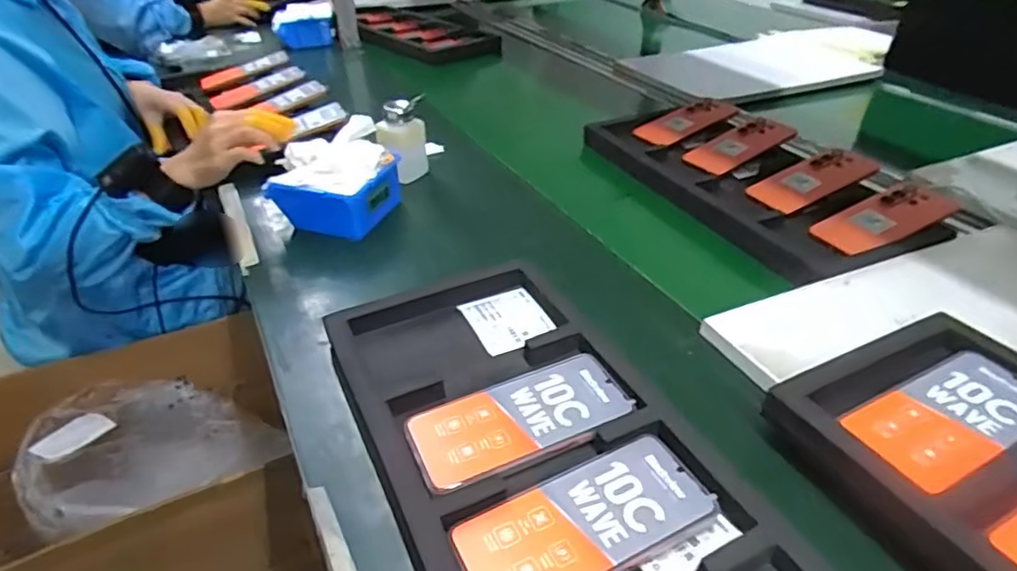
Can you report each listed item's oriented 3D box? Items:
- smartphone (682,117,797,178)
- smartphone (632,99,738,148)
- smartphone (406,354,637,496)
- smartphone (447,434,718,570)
[{"bbox_3d":[0.347,-0.213,0.917,0.173,0.009,0.080,-27,47,-16],"label":"smartphone"},{"bbox_3d":[0.290,-0.269,1.006,0.186,0.008,0.077,-28,48,-20],"label":"smartphone"},{"bbox_3d":[0.010,0.103,0.481,0.172,0.007,0.079,-15,39,-21],"label":"smartphone"},{"bbox_3d":[0.050,0.156,0.405,0.170,0.006,0.078,-17,39,-23],"label":"smartphone"}]

